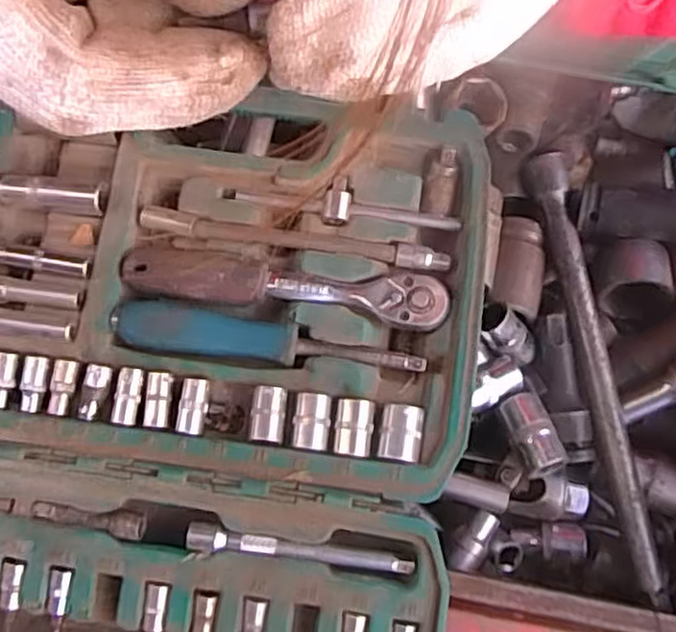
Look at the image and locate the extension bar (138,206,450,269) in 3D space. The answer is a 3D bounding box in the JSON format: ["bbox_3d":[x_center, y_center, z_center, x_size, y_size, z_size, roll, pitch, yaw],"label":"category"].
[{"bbox_3d":[-0.021,-0.038,0.350,0.149,0.009,0.011,8,79,3],"label":"extension bar"}]

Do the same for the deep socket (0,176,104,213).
[{"bbox_3d":[-0.140,-0.059,0.352,0.051,0.013,0.012,5,79,3],"label":"deep socket"}]

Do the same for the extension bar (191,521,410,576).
[{"bbox_3d":[-0.016,0.103,0.316,0.098,0.010,0.011,8,79,3],"label":"extension bar"}]

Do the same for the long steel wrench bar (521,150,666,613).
[{"bbox_3d":[0.140,0.024,0.386,0.022,0.017,0.242,-12,79,-1],"label":"long steel wrench bar"}]

